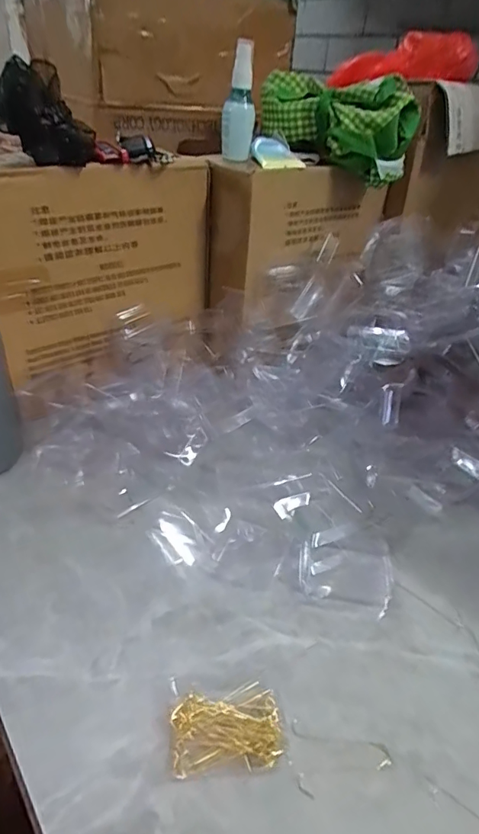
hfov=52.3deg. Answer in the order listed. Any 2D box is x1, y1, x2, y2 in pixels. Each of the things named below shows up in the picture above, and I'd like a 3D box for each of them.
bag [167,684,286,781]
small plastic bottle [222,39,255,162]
[{"bbox_3d":[-0.008,0.202,0.316,0.068,0.016,0.045,-1,35,-10],"label":"bag"},{"bbox_3d":[0.000,-0.365,0.568,0.035,0.115,0.034,8,34,3],"label":"small plastic bottle"}]

